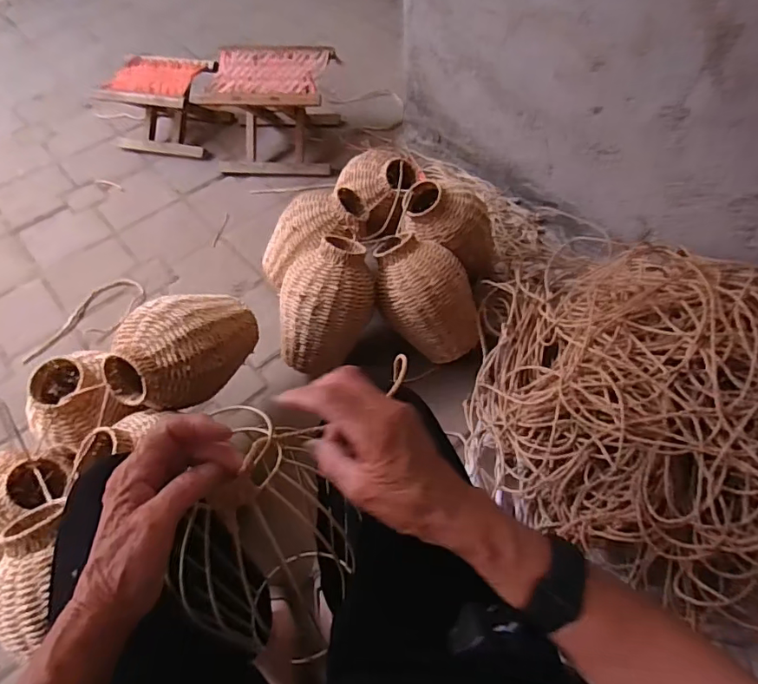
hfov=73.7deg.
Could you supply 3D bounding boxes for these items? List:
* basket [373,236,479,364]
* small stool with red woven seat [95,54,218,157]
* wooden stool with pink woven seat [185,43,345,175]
[{"bbox_3d":[0.087,-0.083,0.982,0.160,0.248,0.155,-45,30,-7],"label":"basket"},{"bbox_3d":[-0.616,-0.681,1.476,0.278,0.189,0.237,16,58,13],"label":"small stool with red woven seat"},{"bbox_3d":[-0.286,-0.643,1.410,0.307,0.232,0.269,3,56,4],"label":"wooden stool with pink woven seat"}]

